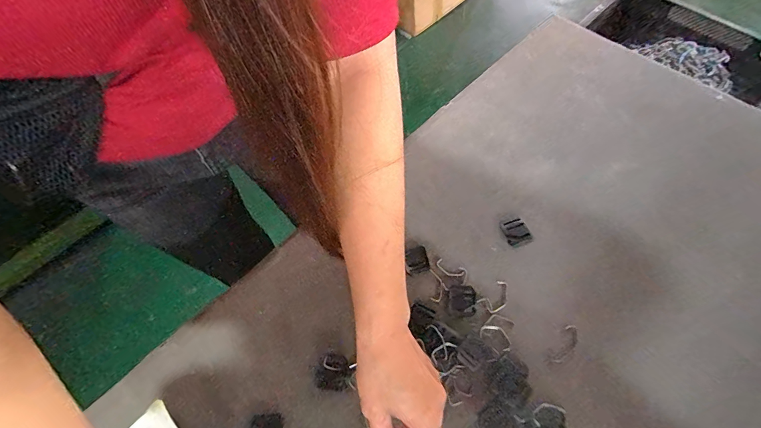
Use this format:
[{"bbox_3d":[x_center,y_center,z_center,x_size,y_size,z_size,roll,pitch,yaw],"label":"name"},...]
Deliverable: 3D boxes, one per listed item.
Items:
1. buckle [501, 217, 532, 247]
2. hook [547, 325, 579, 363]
[{"bbox_3d":[0.163,0.021,0.449,0.026,0.011,0.035,-19,63,-4],"label":"buckle"},{"bbox_3d":[0.193,0.136,0.388,0.017,0.004,0.047,32,68,18],"label":"hook"}]

